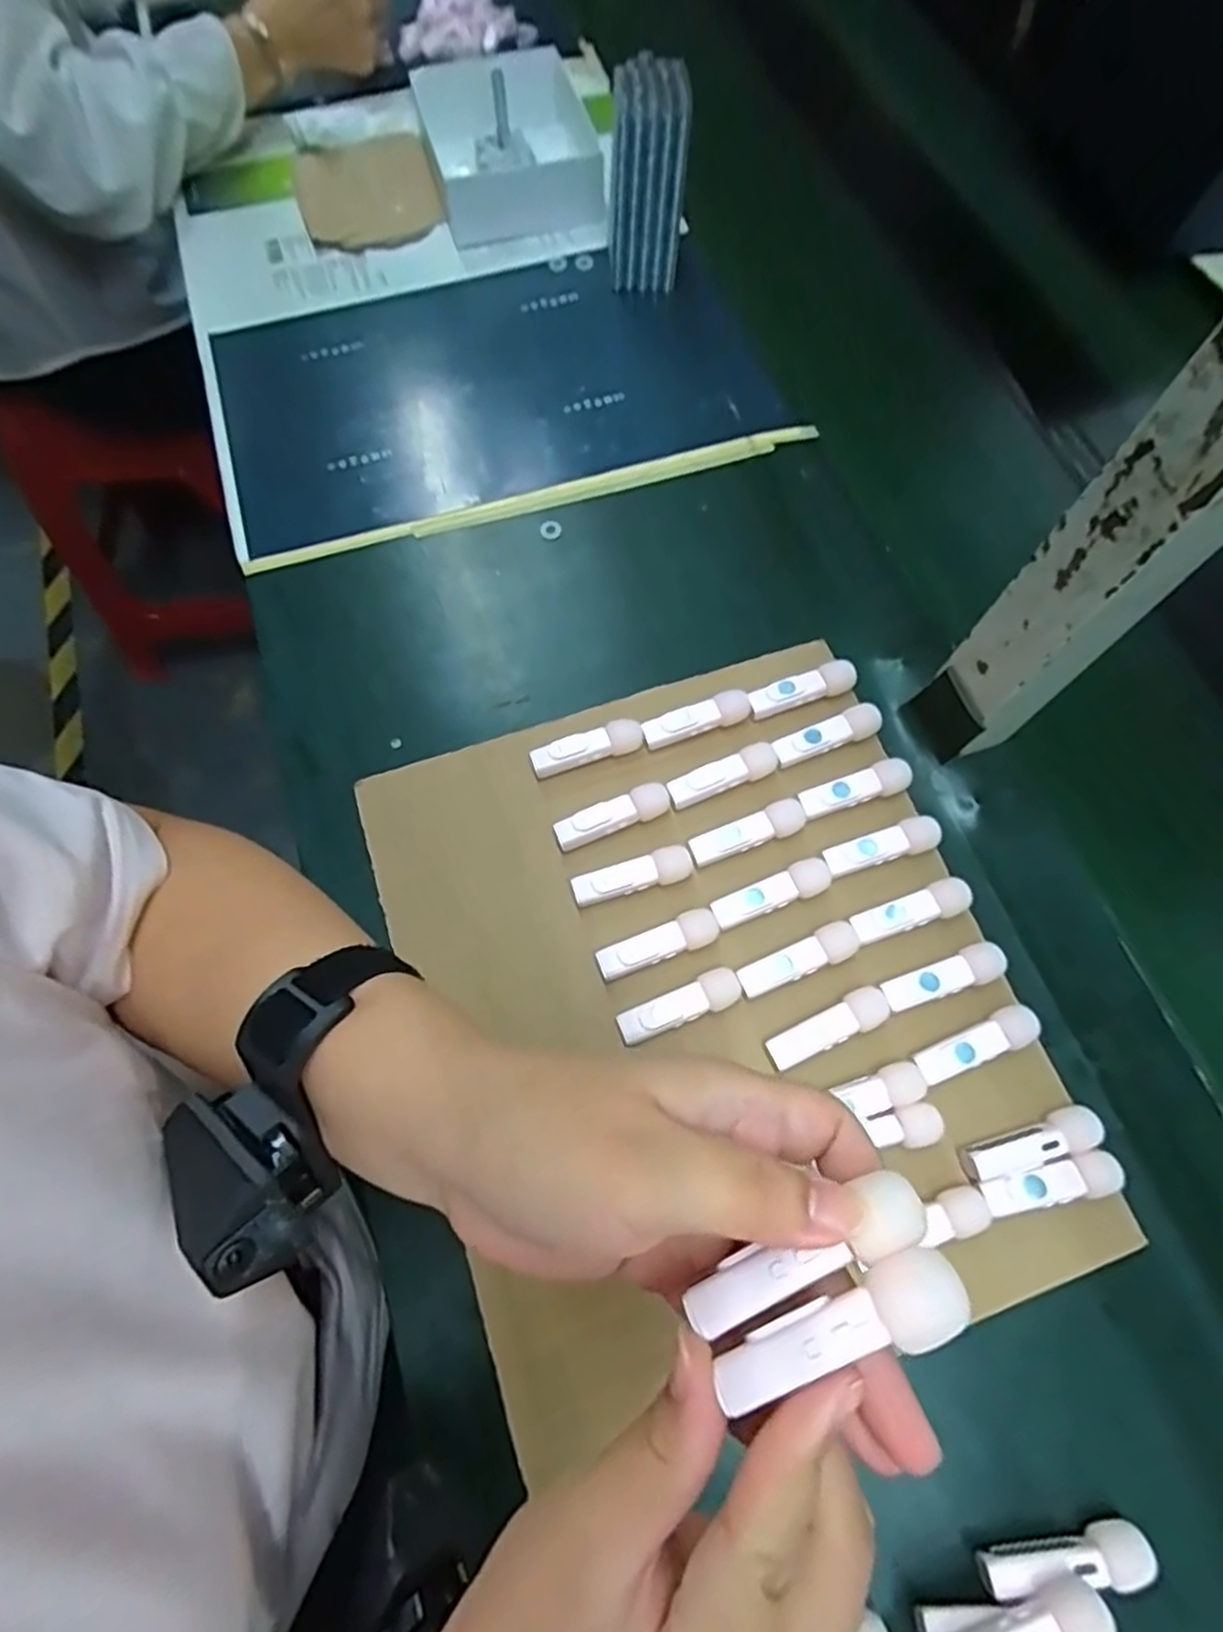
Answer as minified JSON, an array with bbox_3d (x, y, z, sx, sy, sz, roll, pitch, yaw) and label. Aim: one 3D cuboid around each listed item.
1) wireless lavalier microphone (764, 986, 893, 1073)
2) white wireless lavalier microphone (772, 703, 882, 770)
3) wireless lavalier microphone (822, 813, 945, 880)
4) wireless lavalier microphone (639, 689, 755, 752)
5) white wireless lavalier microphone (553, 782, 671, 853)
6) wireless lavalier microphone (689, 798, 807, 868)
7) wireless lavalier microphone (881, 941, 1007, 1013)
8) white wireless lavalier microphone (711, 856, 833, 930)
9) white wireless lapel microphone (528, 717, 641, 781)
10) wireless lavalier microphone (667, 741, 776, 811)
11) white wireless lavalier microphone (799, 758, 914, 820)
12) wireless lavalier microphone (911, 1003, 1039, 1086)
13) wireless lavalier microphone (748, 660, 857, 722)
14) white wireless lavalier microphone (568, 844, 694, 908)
[{"bbox_3d":[0.108,0.105,0.365,0.064,0.010,0.018,-22,70,-12],"label":"wireless lavalier microphone"},{"bbox_3d":[0.124,-0.045,0.424,0.066,0.015,0.017,-21,70,-12],"label":"white wireless lavalier microphone"},{"bbox_3d":[0.147,0.017,0.400,0.065,0.014,0.018,-16,69,-10],"label":"wireless lavalier microphone"},{"bbox_3d":[0.050,-0.055,0.429,0.064,0.017,0.016,-17,69,-10],"label":"wireless lavalier microphone"},{"bbox_3d":[0.001,0.001,0.408,0.065,0.017,0.016,-21,70,-11],"label":"white wireless lavalier microphone"},{"bbox_3d":[0.075,0.010,0.403,0.066,0.013,0.018,-21,70,-11],"label":"wireless lavalier microphone"},{"bbox_3d":[0.168,0.083,0.372,0.062,0.013,0.019,-19,70,-11],"label":"wireless lavalier microphone"},{"bbox_3d":[0.085,0.041,0.388,0.066,0.012,0.018,-21,70,-11],"label":"white wireless lavalier microphone"},{"bbox_3d":[-0.014,-0.038,0.423,0.064,0.020,0.017,-16,69,-10],"label":"white wireless lapel microphone"},{"bbox_3d":[0.062,-0.022,0.414,0.063,0.016,0.016,-19,70,-11],"label":"wireless lavalier microphone"},{"bbox_3d":[0.136,-0.015,0.413,0.064,0.015,0.018,-15,69,-9],"label":"white wireless lavalier microphone"},{"bbox_3d":[0.179,0.113,0.362,0.063,0.014,0.018,-22,70,-12],"label":"wireless lavalier microphone"},{"bbox_3d":[0.112,-0.075,0.435,0.063,0.018,0.017,-15,69,-9],"label":"wireless lavalier microphone"},{"bbox_3d":[0.012,0.032,0.391,0.064,0.016,0.016,-15,69,-9],"label":"white wireless lavalier microphone"}]

